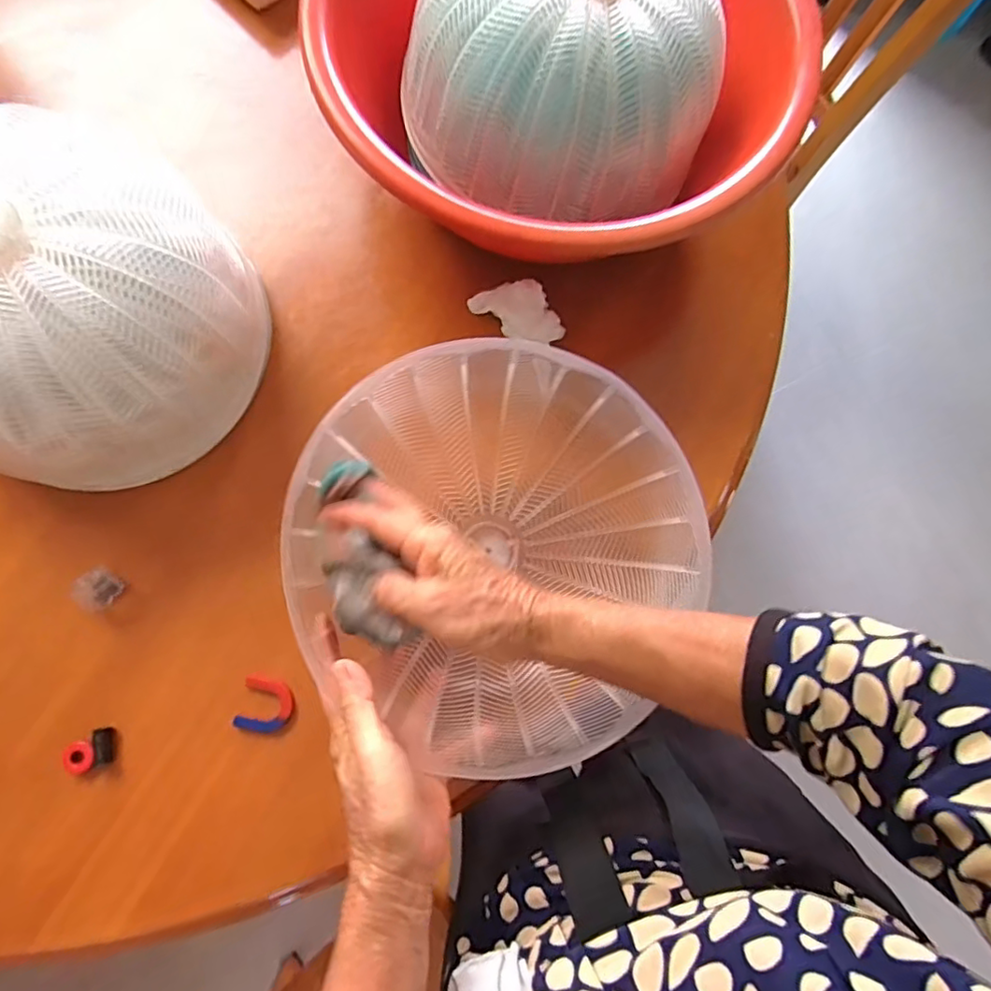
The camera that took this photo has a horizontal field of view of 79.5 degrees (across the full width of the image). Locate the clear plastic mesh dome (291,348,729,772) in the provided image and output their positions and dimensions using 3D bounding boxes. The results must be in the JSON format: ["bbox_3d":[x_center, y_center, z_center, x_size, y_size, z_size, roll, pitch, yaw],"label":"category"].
[{"bbox_3d":[-0.002,0.036,0.402,0.241,0.116,0.243,33,80,5],"label":"clear plastic mesh dome"}]

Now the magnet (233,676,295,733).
[{"bbox_3d":[-0.166,0.153,0.431,0.039,0.006,0.038,0,78,-1],"label":"magnet"}]

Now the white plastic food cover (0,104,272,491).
[{"bbox_3d":[-0.282,-0.127,0.410,0.219,0.159,0.200,-34,81,-8],"label":"white plastic food cover"}]

